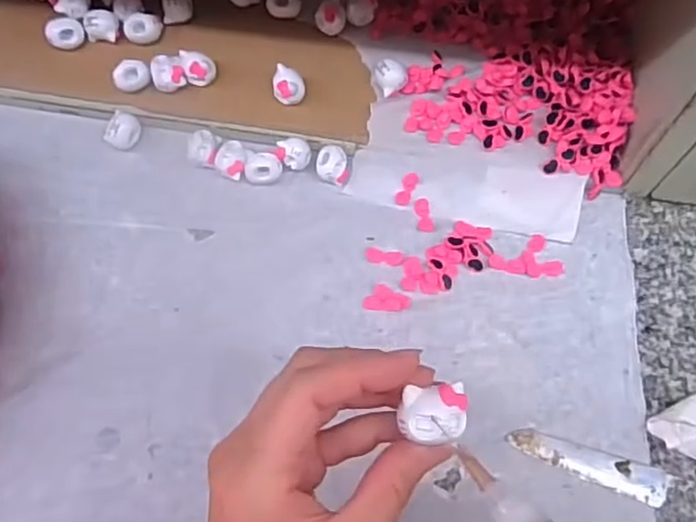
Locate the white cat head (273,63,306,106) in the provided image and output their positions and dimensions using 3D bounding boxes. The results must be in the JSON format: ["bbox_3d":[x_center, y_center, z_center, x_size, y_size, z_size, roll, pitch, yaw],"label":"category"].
[{"bbox_3d":[-0.041,-0.123,0.443,0.022,0.020,0.018,11,71,5],"label":"white cat head"}]

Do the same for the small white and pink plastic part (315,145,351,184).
[{"bbox_3d":[-0.011,-0.067,0.438,0.022,0.019,0.023,0,70,1],"label":"small white and pink plastic part"}]

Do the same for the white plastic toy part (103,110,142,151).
[{"bbox_3d":[-0.161,-0.093,0.449,0.021,0.012,0.024,33,74,12],"label":"white plastic toy part"}]

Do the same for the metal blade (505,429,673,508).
[{"bbox_3d":[0.144,0.122,0.375,0.094,0.004,0.021,17,71,7],"label":"metal blade"}]

